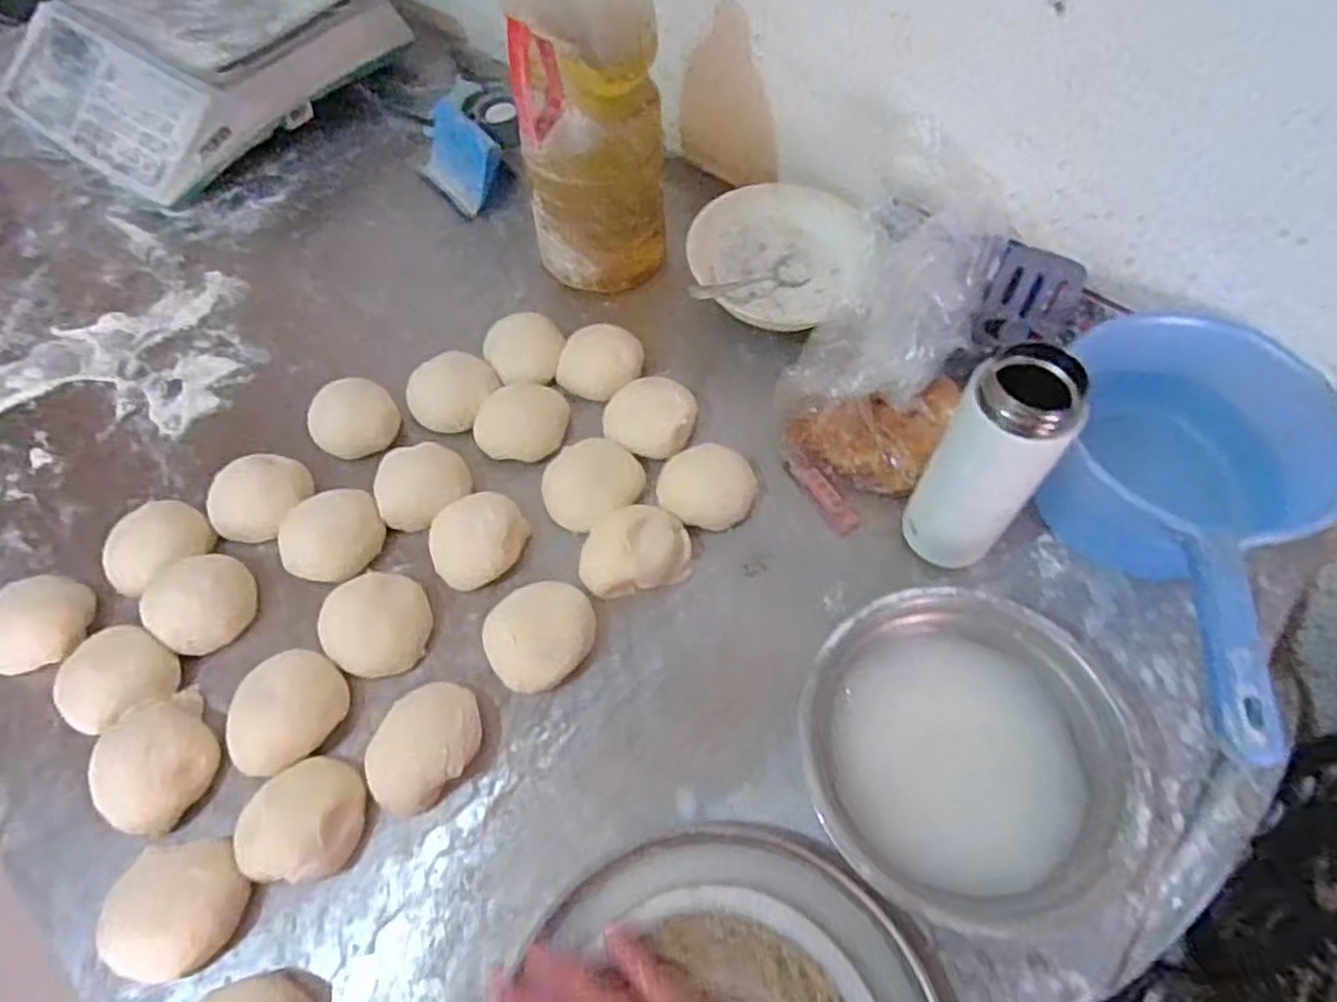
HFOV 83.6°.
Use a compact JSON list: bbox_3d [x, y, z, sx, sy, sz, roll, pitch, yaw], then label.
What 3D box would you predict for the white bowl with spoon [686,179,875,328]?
[{"bbox_3d":[0.091,-0.215,0.678,0.164,0.075,0.133,-13,60,-8],"label":"white bowl with spoon"}]

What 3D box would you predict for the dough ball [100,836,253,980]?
[{"bbox_3d":[-0.285,0.235,0.433,0.071,0.030,0.069,0,59,0],"label":"dough ball"}]

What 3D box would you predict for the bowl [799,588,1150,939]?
[{"bbox_3d":[0.175,0.152,0.453,0.186,0.053,0.182,0,59,0],"label":"bowl"}]

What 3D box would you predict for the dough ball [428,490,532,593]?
[{"bbox_3d":[-0.139,0.028,0.551,0.072,0.040,0.062,-25,62,-14],"label":"dough ball"}]

